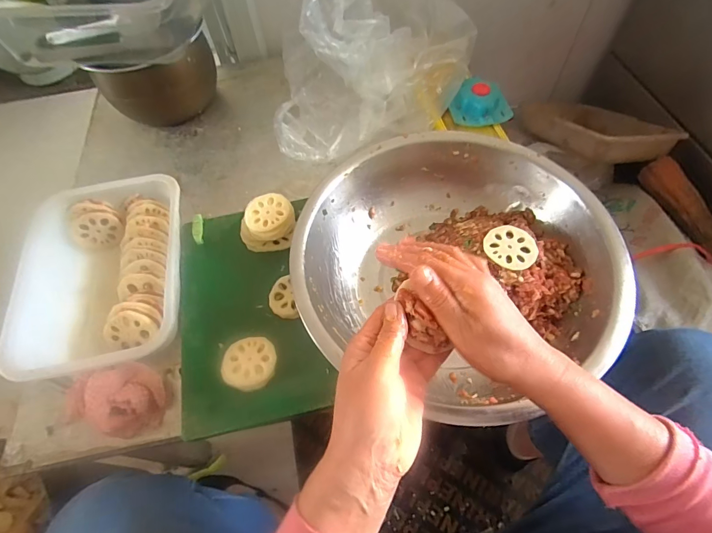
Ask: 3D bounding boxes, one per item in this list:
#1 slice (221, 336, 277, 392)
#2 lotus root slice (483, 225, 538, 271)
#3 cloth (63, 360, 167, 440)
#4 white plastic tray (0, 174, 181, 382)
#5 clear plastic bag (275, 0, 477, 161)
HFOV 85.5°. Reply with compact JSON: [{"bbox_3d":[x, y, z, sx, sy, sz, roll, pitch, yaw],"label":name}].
[{"bbox_3d":[-0.136,0.123,0.488,0.067,0.010,0.064,-2,60,3],"label":"slice"},{"bbox_3d":[0.196,-0.026,0.485,0.063,0.004,0.058,-5,60,8],"label":"lotus root slice"},{"bbox_3d":[-0.289,0.163,0.469,0.096,0.050,0.080,-2,60,2],"label":"cloth"},{"bbox_3d":[-0.345,0.013,0.547,0.208,0.079,0.283,-11,60,-3],"label":"white plastic tray"},{"bbox_3d":[0.005,-0.361,0.649,0.327,0.228,0.238,-22,61,-9],"label":"clear plastic bag"}]

